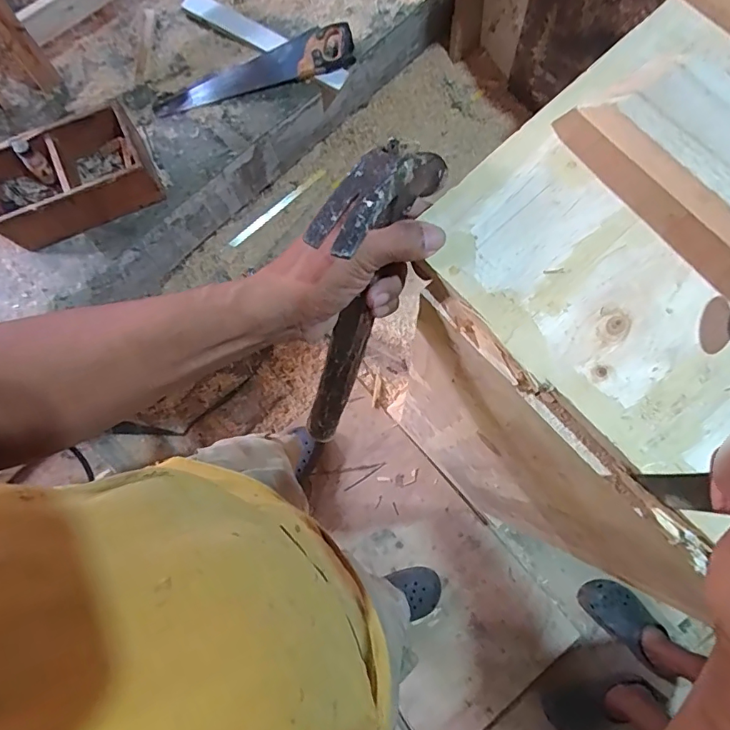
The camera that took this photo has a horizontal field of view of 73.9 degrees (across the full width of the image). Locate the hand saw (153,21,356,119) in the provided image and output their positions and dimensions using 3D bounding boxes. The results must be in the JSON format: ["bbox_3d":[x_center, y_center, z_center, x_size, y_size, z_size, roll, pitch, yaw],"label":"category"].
[{"bbox_3d":[-0.260,-0.685,1.141,0.481,0.046,0.096,-20,78,-4],"label":"hand saw"}]

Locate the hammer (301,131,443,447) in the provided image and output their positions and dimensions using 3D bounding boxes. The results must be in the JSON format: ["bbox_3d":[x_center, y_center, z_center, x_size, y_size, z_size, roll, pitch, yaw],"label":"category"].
[{"bbox_3d":[-0.003,-0.039,0.350,0.054,0.226,0.117,17,44,4],"label":"hammer"}]

